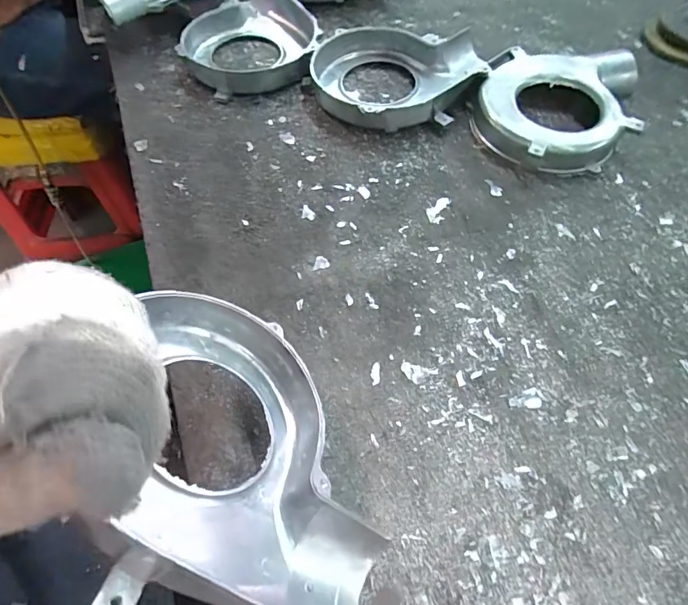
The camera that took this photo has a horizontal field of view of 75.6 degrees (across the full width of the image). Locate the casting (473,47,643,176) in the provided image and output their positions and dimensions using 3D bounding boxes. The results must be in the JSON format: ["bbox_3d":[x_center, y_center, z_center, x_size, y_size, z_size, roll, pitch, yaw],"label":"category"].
[{"bbox_3d":[0.214,-0.201,0.453,0.149,0.034,0.176,19,62,12],"label":"casting"}]

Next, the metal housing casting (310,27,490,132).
[{"bbox_3d":[0.058,-0.247,0.481,0.182,0.032,0.146,-7,59,-3],"label":"metal housing casting"}]

